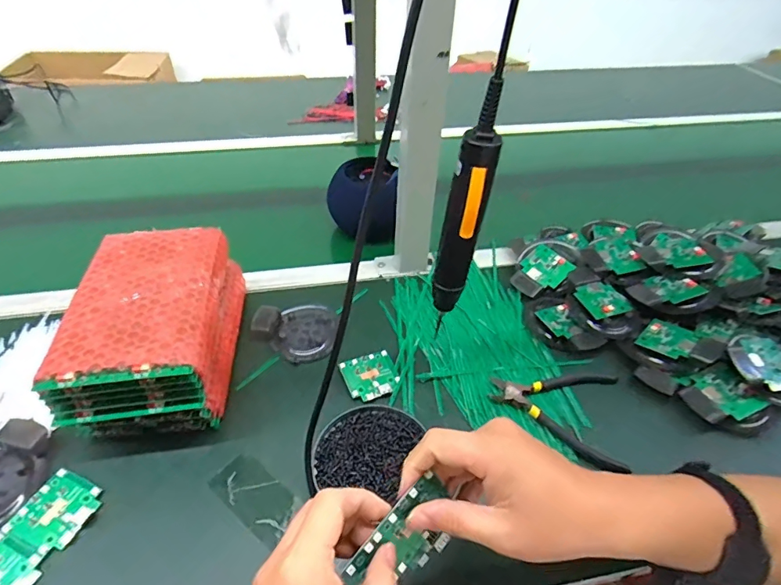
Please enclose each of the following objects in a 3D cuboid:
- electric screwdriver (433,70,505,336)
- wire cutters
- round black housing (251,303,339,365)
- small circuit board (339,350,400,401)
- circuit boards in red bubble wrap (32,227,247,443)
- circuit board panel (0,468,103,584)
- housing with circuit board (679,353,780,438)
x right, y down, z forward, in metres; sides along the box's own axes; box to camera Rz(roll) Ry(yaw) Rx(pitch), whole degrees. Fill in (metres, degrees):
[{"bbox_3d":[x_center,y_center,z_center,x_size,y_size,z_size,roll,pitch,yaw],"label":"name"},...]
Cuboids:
[{"bbox_3d":[0.061,-0.059,0.390,0.034,0.214,0.033,10,43,7],"label":"electric screwdriver"},{"bbox_3d":[0.174,0.123,0.481,0.130,0.014,0.109,8,43,6],"label":"wire cutters"},{"bbox_3d":[-0.116,0.048,0.553,0.097,0.024,0.083,3,42,0],"label":"round black housing"},{"bbox_3d":[-0.020,0.092,0.508,0.059,0.011,0.052,-17,46,-21],"label":"small circuit board"},{"bbox_3d":[-0.237,0.037,0.482,0.136,0.110,0.210,-5,43,-8],"label":"circuit boards in red bubble wrap"},{"bbox_3d":[-0.297,0.206,0.373,0.054,0.004,0.116,23,47,9],"label":"circuit board panel"},{"bbox_3d":[0.355,0.110,0.478,0.066,0.026,0.073,-21,48,-24],"label":"housing with circuit board"}]

